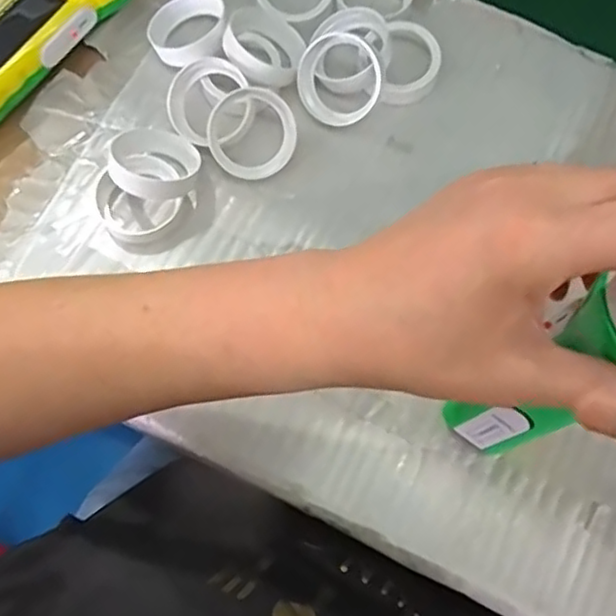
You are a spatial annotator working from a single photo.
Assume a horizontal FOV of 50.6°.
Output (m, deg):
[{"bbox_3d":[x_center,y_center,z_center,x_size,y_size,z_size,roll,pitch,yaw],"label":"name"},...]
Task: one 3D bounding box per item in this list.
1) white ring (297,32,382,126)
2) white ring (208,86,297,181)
[{"bbox_3d":[0.020,-0.143,0.410,0.052,0.022,0.052,2,106,7],"label":"white ring"},{"bbox_3d":[-0.034,-0.106,0.398,0.053,0.009,0.052,-1,110,-4],"label":"white ring"}]

